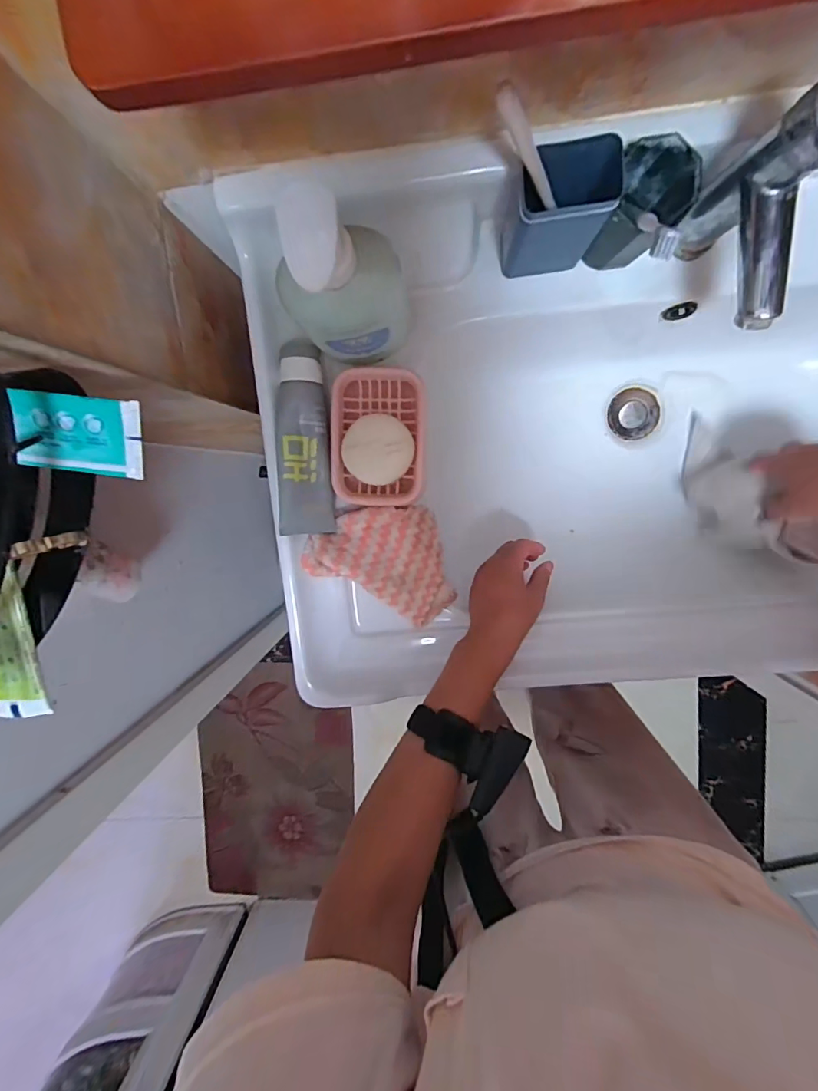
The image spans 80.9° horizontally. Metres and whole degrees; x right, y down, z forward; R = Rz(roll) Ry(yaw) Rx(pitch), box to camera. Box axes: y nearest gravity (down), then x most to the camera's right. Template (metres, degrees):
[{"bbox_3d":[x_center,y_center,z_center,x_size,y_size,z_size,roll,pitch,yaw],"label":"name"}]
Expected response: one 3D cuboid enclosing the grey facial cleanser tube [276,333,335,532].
[{"bbox_3d":[-0.096,-0.095,0.434,0.048,0.032,0.172,0,99,4],"label":"grey facial cleanser tube"}]

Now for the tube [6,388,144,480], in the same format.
[{"bbox_3d":[-0.244,-0.069,0.276,0.169,0.035,0.045,7,99,3],"label":"tube"}]

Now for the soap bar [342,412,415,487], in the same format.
[{"bbox_3d":[-0.029,-0.087,0.436,0.064,0.019,0.060,1,99,4],"label":"soap bar"}]

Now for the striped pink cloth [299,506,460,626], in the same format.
[{"bbox_3d":[-0.017,0.008,0.481,0.148,0.028,0.102,28,85,-16],"label":"striped pink cloth"}]

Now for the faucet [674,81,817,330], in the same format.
[{"bbox_3d":[0.259,-0.222,0.344,0.058,0.163,0.119,-10,98,5],"label":"faucet"}]

